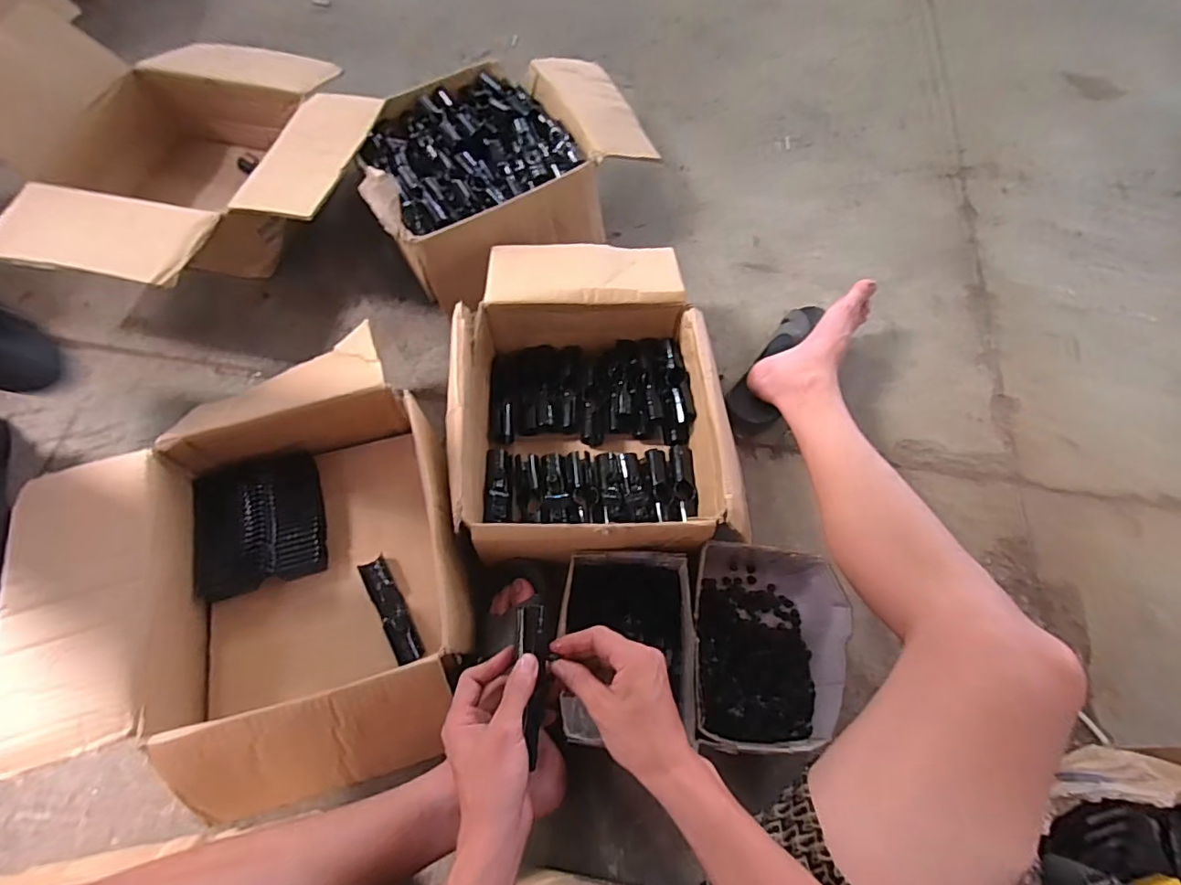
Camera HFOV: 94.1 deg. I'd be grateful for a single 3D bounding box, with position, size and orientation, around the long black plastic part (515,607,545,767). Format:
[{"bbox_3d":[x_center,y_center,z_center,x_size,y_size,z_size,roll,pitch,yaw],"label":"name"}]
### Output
[{"bbox_3d":[-0.050,0.206,0.477,0.025,0.014,0.124,-4,72,-2],"label":"long black plastic part"}]

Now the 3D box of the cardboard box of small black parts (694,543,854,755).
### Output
[{"bbox_3d":[0.194,0.224,0.628,0.160,0.100,0.217,6,66,2],"label":"cardboard box of small black parts"}]

